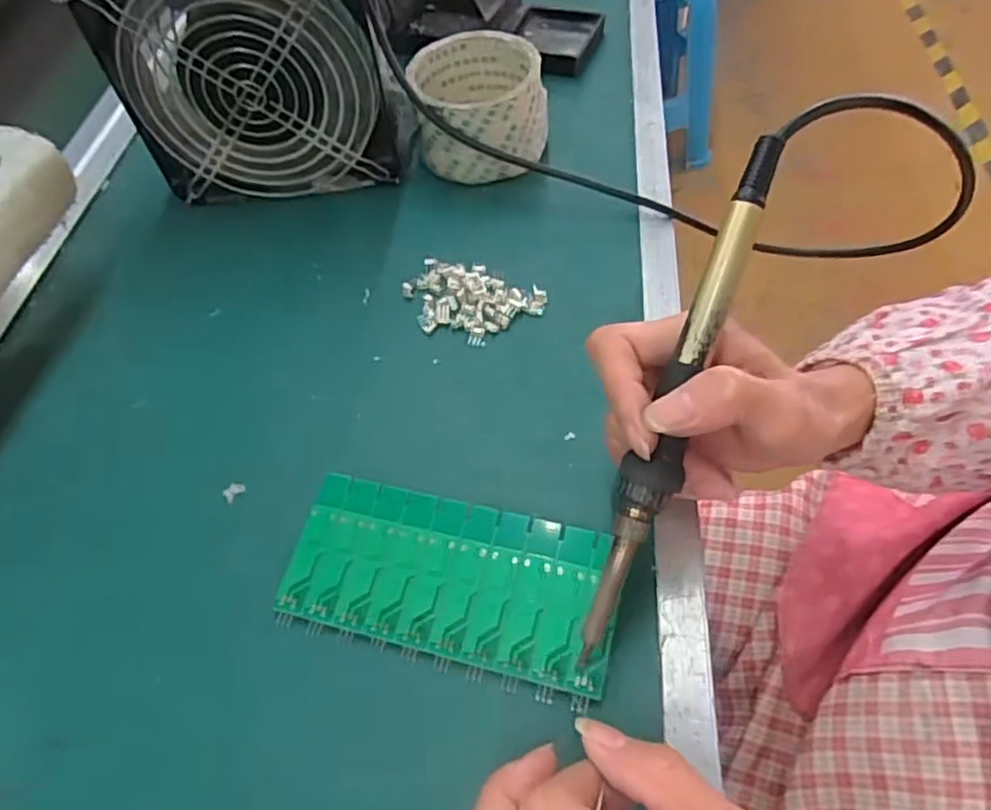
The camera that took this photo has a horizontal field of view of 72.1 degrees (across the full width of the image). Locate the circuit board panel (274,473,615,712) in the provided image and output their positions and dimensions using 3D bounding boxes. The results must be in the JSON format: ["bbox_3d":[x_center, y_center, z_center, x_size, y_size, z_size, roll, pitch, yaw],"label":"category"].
[{"bbox_3d":[-0.020,0.073,0.282,0.134,0.013,0.066,11,56,13],"label":"circuit board panel"}]

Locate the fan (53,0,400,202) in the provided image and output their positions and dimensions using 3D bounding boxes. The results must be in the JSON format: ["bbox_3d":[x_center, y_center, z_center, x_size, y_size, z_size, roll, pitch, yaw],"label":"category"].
[{"bbox_3d":[-0.139,-0.197,0.397,0.152,0.153,0.053,-5,54,2],"label":"fan"}]

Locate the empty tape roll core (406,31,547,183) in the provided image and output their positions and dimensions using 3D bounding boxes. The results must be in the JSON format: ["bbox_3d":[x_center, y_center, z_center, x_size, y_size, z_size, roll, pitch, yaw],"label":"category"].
[{"bbox_3d":[-0.010,-0.191,0.437,0.081,0.056,0.082,-6,54,2],"label":"empty tape roll core"}]

